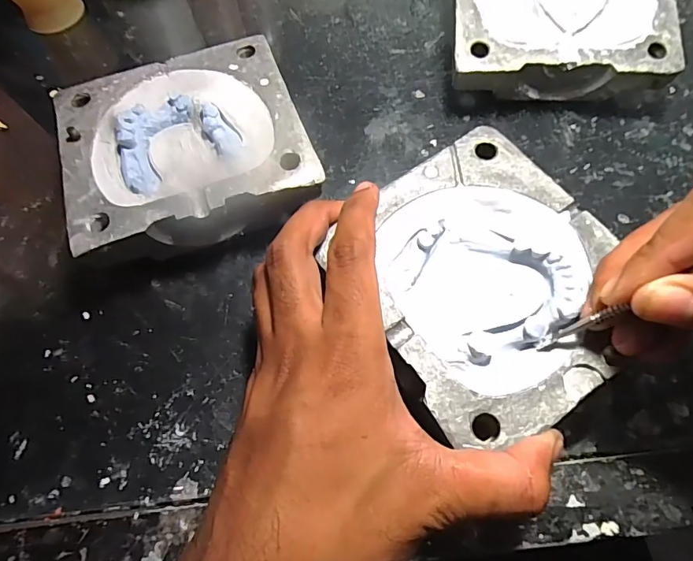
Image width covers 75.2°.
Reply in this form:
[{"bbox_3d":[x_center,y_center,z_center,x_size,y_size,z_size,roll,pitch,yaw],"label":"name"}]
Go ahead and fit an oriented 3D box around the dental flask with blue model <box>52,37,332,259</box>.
[{"bbox_3d":[-0.087,-0.069,0.259,0.124,0.046,0.116,-18,68,-5],"label":"dental flask with blue model"}]

